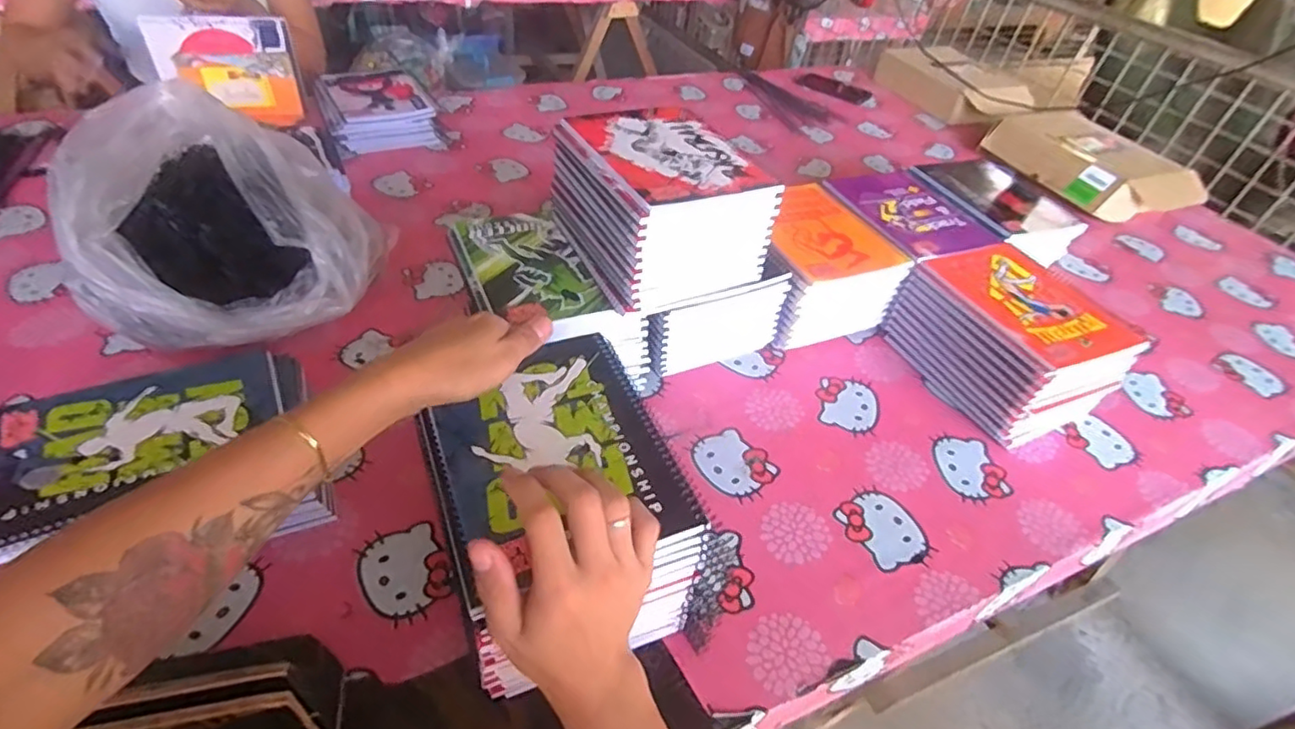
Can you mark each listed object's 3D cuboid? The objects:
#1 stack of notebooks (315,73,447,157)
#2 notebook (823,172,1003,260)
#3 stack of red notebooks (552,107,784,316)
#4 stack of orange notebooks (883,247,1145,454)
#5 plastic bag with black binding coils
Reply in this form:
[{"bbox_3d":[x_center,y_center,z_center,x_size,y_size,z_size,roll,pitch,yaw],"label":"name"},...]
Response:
[{"bbox_3d":[-0.457,-0.427,1.056,0.168,0.062,0.189,-17,48,-24],"label":"stack of notebooks"},{"bbox_3d":[0.341,-0.201,0.818,0.150,0.005,0.193,-13,47,-21],"label":"notebook"},{"bbox_3d":[0.009,-0.169,0.651,0.160,0.113,0.196,-16,49,-24],"label":"stack of red notebooks"},{"bbox_3d":[0.414,-0.028,0.723,0.161,0.115,0.201,-12,46,-19],"label":"stack of orange notebooks"},{"bbox_3d":[-0.421,-0.132,0.653,0.257,0.198,0.233,8,43,-1],"label":"plastic bag with black binding coils"}]

